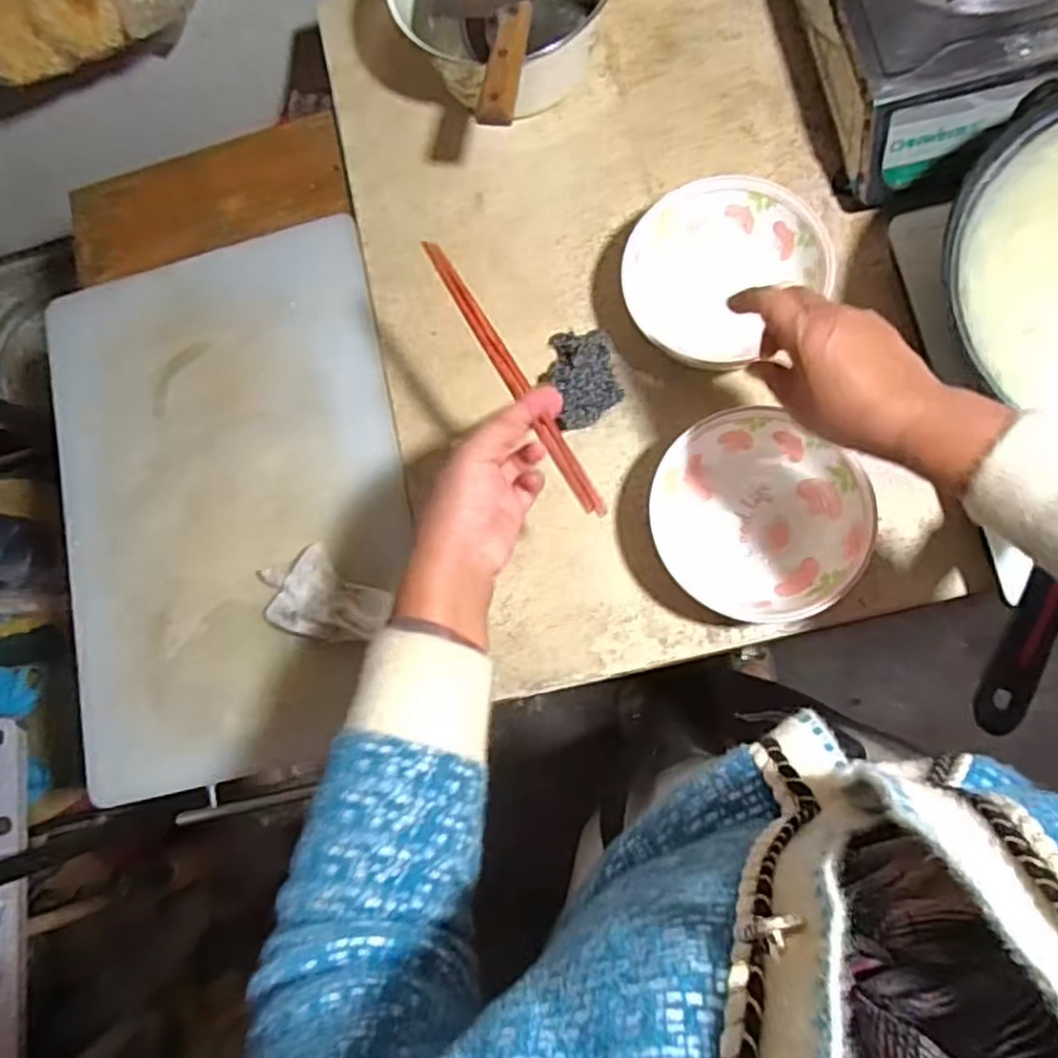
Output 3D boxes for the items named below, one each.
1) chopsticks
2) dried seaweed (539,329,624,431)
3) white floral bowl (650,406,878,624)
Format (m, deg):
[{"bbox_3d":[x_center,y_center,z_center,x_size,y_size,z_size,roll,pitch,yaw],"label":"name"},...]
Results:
[{"bbox_3d":[-0.012,-0.111,0.537,0.015,0.007,0.235,-32,85,4],"label":"chopsticks"},{"bbox_3d":[0.048,-0.146,0.687,0.073,0.033,0.092,-26,82,5],"label":"dried seaweed"},{"bbox_3d":[0.193,-0.011,0.628,0.168,0.062,0.171,-1,85,8],"label":"white floral bowl"}]

